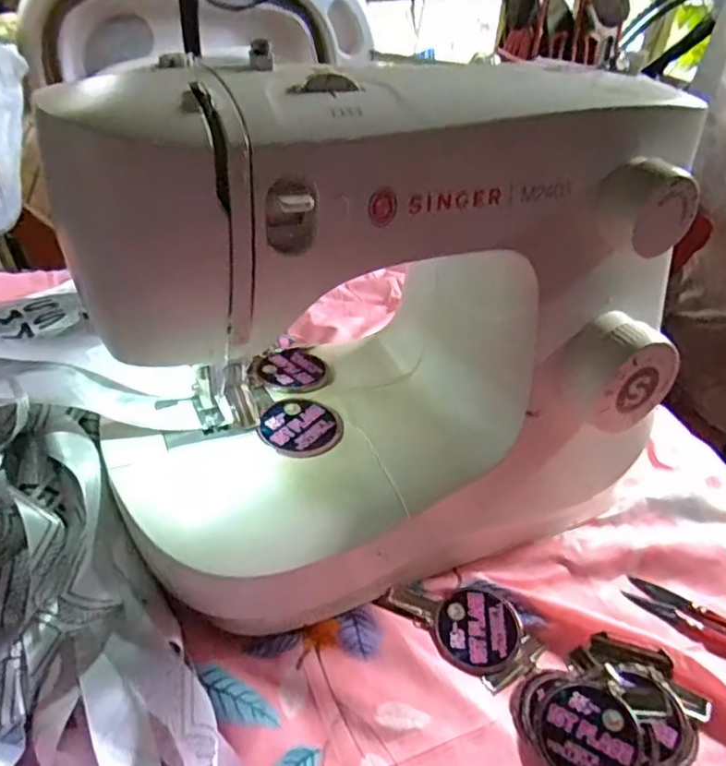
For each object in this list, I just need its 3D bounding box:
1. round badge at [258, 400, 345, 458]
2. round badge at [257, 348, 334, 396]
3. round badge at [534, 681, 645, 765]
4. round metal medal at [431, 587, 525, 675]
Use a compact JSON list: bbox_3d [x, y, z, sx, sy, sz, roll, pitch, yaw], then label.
[{"bbox_3d":[-0.039,0.025,0.382,0.048,0.004,0.050,3,39,-2],"label":"round badge"},{"bbox_3d":[-0.048,-0.009,0.430,0.048,0.008,0.050,3,39,-2],"label":"round badge"},{"bbox_3d":[0.114,0.177,0.317,0.049,0.004,0.048,-8,46,8],"label":"round badge"},{"bbox_3d":[0.067,0.143,0.367,0.049,0.004,0.049,3,39,-2],"label":"round metal medal"}]

